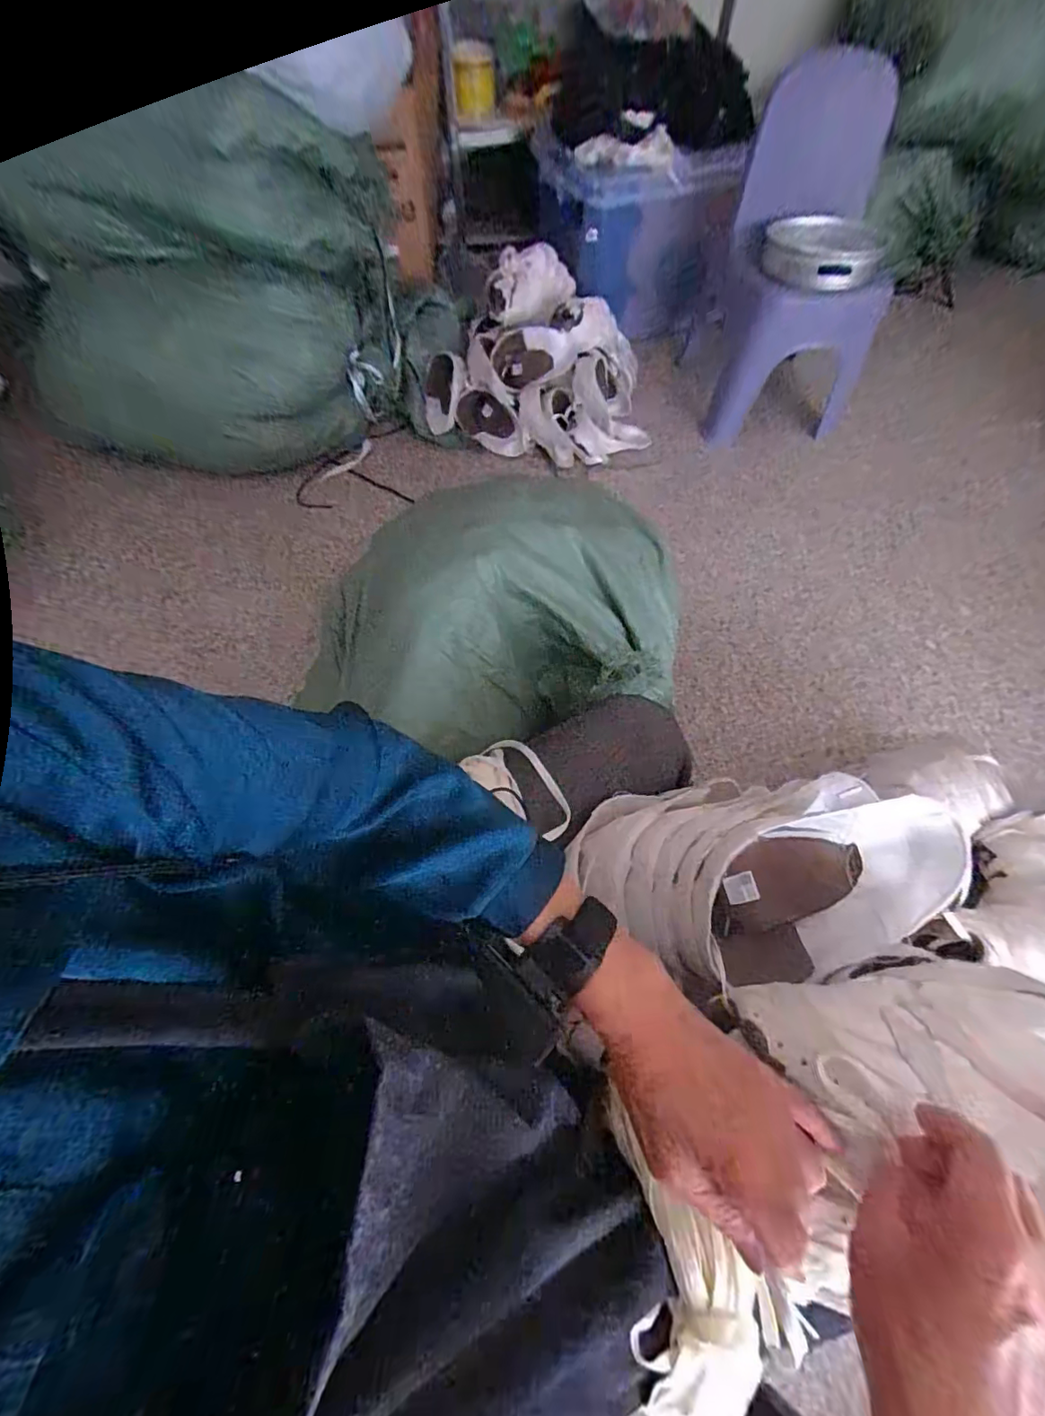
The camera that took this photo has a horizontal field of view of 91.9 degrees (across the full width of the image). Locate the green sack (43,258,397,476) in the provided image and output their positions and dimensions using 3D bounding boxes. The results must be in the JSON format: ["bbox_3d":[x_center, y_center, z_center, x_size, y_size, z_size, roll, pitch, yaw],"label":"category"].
[{"bbox_3d":[-0.792,-0.861,1.276,0.845,0.300,0.387,2,63,3],"label":"green sack"}]

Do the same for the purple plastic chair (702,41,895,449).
[{"bbox_3d":[0.661,-1.016,1.190,0.336,0.579,0.353,-7,63,-2],"label":"purple plastic chair"}]

